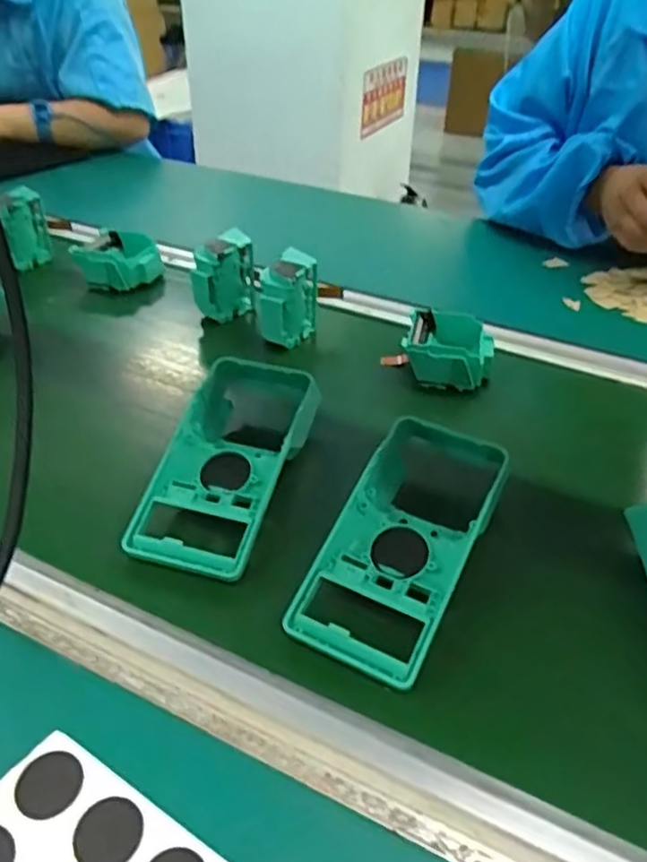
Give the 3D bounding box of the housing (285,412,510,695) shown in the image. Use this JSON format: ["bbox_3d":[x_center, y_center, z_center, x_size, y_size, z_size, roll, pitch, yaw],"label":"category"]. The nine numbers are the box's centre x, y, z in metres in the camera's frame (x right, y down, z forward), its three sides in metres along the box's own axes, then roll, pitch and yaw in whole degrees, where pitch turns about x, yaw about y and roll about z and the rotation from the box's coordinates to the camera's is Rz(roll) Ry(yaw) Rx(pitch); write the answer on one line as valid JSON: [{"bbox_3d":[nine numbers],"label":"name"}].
[{"bbox_3d":[0.056,0.061,0.417,0.081,0.050,0.187,19,41,22],"label":"housing"}]

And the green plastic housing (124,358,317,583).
[{"bbox_3d":[-0.066,0.017,0.467,0.086,0.053,0.175,12,38,13],"label":"green plastic housing"}]

